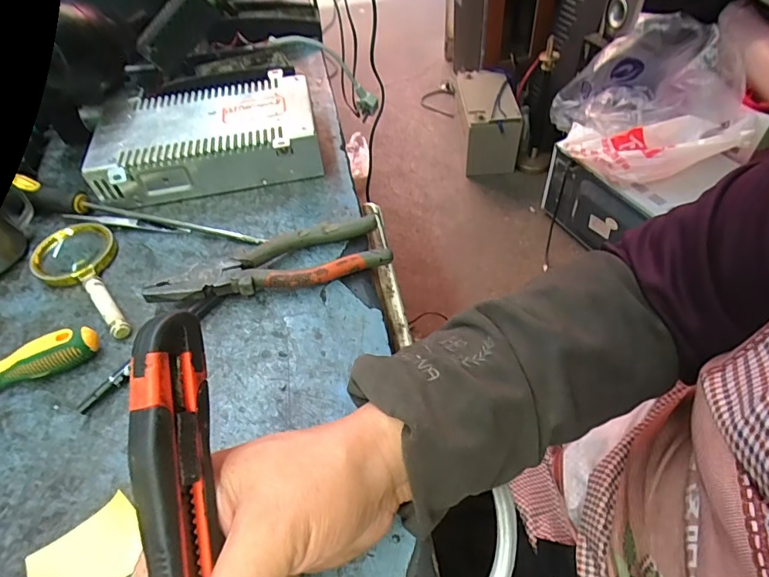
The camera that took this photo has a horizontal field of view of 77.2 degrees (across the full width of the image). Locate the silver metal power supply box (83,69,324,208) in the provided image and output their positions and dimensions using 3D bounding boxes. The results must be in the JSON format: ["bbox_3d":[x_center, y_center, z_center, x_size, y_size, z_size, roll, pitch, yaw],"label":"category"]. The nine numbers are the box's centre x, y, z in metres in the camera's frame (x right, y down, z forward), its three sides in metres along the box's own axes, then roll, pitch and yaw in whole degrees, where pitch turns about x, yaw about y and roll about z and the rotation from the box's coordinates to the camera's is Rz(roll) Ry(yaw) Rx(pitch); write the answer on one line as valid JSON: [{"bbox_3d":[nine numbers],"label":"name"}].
[{"bbox_3d":[-0.177,-0.155,0.494,0.208,0.052,0.129,-10,52,-4],"label":"silver metal power supply box"}]

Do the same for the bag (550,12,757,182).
[{"bbox_3d":[0.704,-0.478,1.288,0.410,0.260,0.503,-10,52,-5],"label":"bag"}]

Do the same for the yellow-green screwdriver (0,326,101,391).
[{"bbox_3d":[-0.283,0.065,0.341,0.154,0.031,0.022,-18,53,-11],"label":"yellow-green screwdriver"}]

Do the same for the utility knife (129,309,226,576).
[{"bbox_3d":[-0.090,0.089,0.208,0.023,0.036,0.159,-8,76,-3],"label":"utility knife"}]

